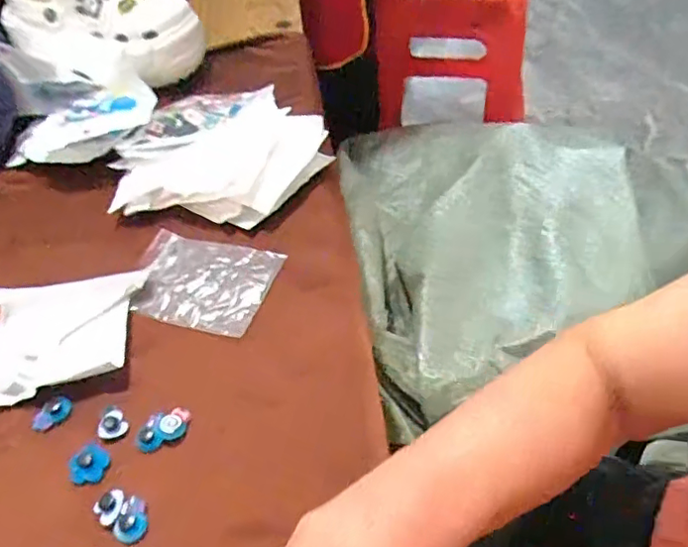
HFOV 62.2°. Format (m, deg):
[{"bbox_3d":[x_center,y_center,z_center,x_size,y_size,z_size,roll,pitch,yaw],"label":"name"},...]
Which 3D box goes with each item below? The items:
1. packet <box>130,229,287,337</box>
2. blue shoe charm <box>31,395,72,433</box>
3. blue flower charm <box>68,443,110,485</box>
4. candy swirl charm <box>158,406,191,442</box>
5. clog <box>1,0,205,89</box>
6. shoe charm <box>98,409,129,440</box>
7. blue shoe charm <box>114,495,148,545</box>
[{"bbox_3d":[-0.119,0.004,0.462,0.119,0.006,0.082,13,52,15],"label":"packet"},{"bbox_3d":[-0.205,0.098,0.399,0.028,0.005,0.019,-28,53,-18],"label":"blue shoe charm"},{"bbox_3d":[-0.166,0.124,0.370,0.024,0.008,0.022,-2,49,3],"label":"blue flower charm"},{"bbox_3d":[-0.115,0.101,0.387,0.018,0.007,0.023,15,52,16],"label":"candy swirl charm"},{"bbox_3d":[-0.285,-0.291,0.652,0.219,0.102,0.099,17,53,18],"label":"clog"},{"bbox_3d":[-0.158,0.103,0.387,0.018,0.005,0.018,-32,55,-21],"label":"shoe charm"},{"bbox_3d":[-0.129,0.151,0.349,0.017,0.007,0.026,4,50,8],"label":"blue shoe charm"}]

